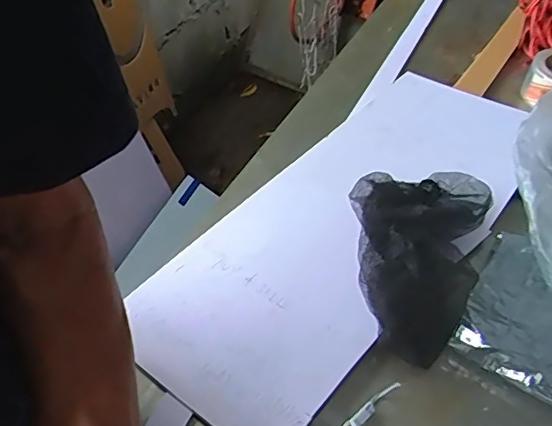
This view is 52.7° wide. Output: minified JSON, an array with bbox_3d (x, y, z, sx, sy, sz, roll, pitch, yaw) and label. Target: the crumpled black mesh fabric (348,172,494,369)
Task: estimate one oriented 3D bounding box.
[{"bbox_3d":[0.129,0.036,0.540,0.134,0.062,0.203,16,47,12],"label":"crumpled black mesh fabric"}]

